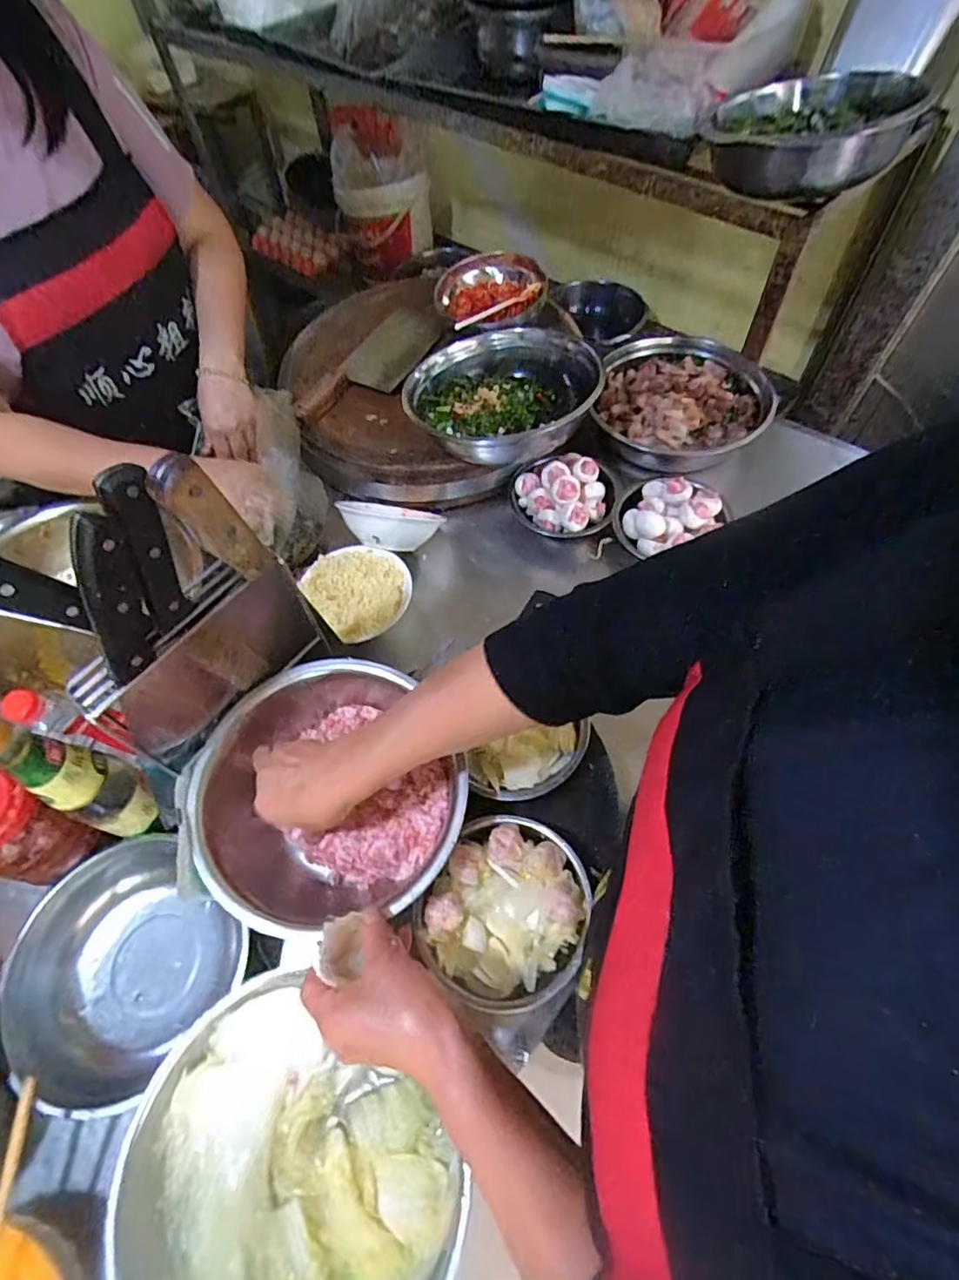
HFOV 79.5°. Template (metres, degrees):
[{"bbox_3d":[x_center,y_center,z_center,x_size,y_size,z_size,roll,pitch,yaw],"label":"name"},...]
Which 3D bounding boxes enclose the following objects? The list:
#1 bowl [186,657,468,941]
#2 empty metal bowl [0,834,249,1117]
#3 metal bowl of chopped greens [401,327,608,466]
[{"bbox_3d":[-0.133,0.146,0.532,0.213,0.107,0.227,-2,59,3],"label":"bowl"},{"bbox_3d":[-0.332,0.303,0.543,0.176,0.065,0.191,-2,59,3],"label":"empty metal bowl"},{"bbox_3d":[0.033,-0.334,0.784,0.224,0.077,0.235,-2,59,3],"label":"metal bowl of chopped greens"}]

